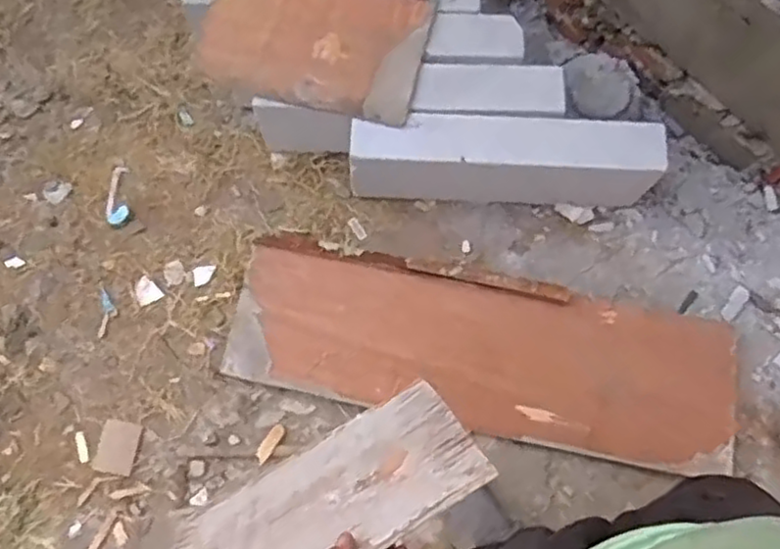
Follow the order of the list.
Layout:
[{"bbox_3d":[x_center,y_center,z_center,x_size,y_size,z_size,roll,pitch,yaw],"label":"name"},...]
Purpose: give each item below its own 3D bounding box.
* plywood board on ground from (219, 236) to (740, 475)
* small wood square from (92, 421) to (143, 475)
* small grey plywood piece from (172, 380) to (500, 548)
[{"bbox_3d":[0.165,0.145,1.332,0.932,0.024,0.290,11,81,7],"label":"plywood board on ground"},{"bbox_3d":[-0.520,0.330,1.336,0.076,0.006,0.093,13,76,2],"label":"small wood square"},{"bbox_3d":[-0.085,0.246,0.746,0.359,0.287,0.012,-30,101,-4],"label":"small grey plywood piece"}]

